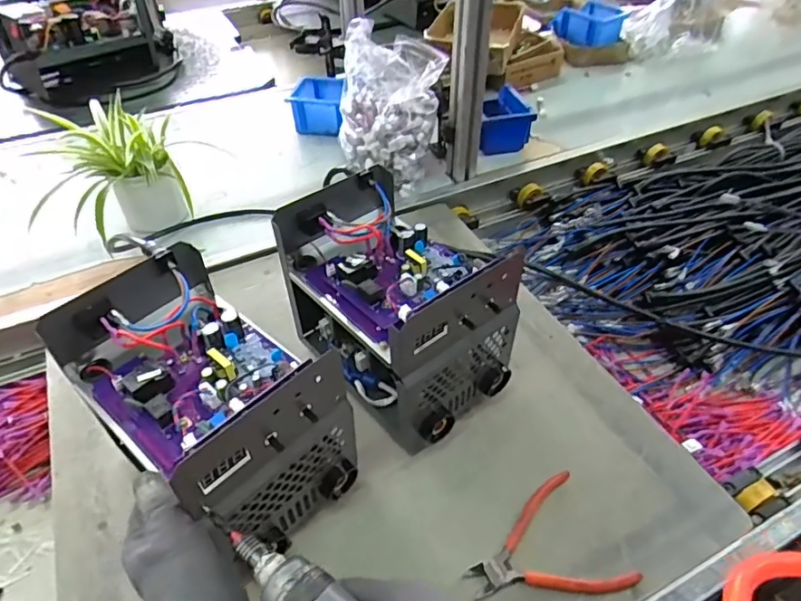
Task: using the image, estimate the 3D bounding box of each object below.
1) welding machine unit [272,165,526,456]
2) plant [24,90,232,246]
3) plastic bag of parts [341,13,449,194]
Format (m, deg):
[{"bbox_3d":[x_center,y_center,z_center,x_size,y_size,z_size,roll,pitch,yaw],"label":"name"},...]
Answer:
[{"bbox_3d":[-0.006,0.006,0.590,0.145,0.183,0.238,-32,53,-28],"label":"welding machine unit"},{"bbox_3d":[-0.426,-0.187,0.810,0.200,0.136,0.179,23,49,22],"label":"plant"},{"bbox_3d":[-0.026,-0.293,0.869,0.165,0.207,0.133,20,48,19],"label":"plastic bag of parts"}]

